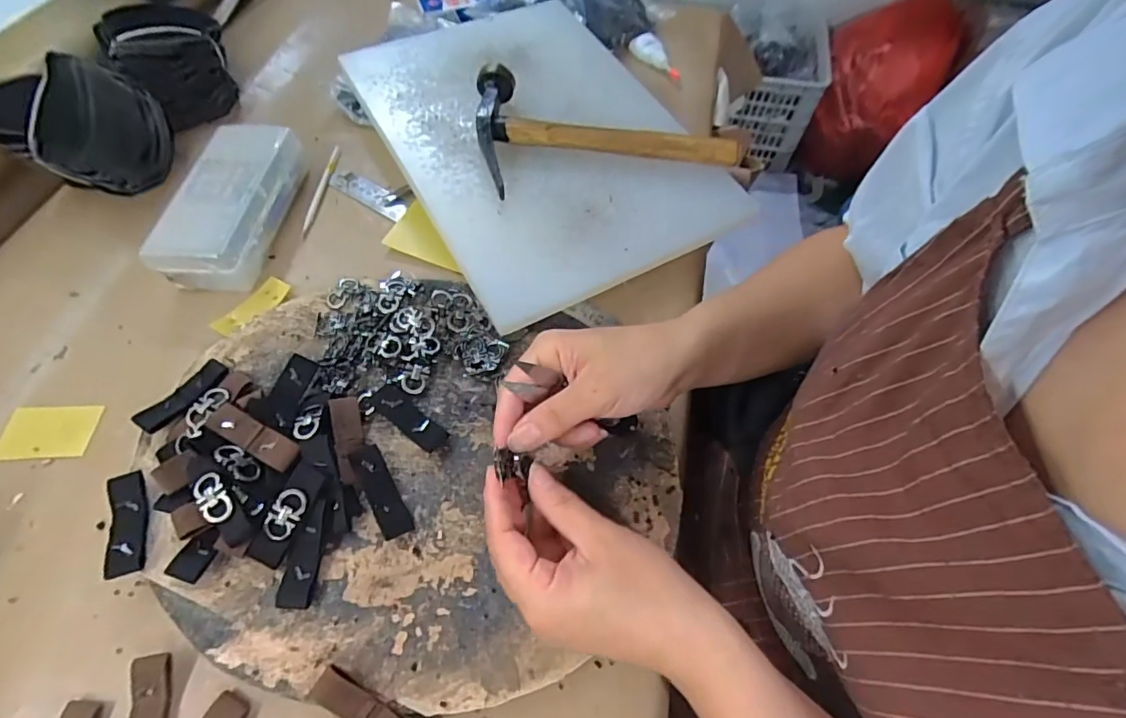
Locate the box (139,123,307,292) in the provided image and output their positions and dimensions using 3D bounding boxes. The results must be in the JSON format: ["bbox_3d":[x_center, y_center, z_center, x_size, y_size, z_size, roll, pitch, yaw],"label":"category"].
[{"bbox_3d":[-0.290,-0.139,0.464,0.070,0.048,0.166,1,58,1],"label":"box"}]

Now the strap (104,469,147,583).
[{"bbox_3d":[-0.269,0.101,0.322,0.019,0.004,0.064,-10,61,-21],"label":"strap"}]

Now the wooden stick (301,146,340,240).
[{"bbox_3d":[-0.235,-0.165,0.509,0.009,0.005,0.120,0,58,1],"label":"wooden stick"}]

